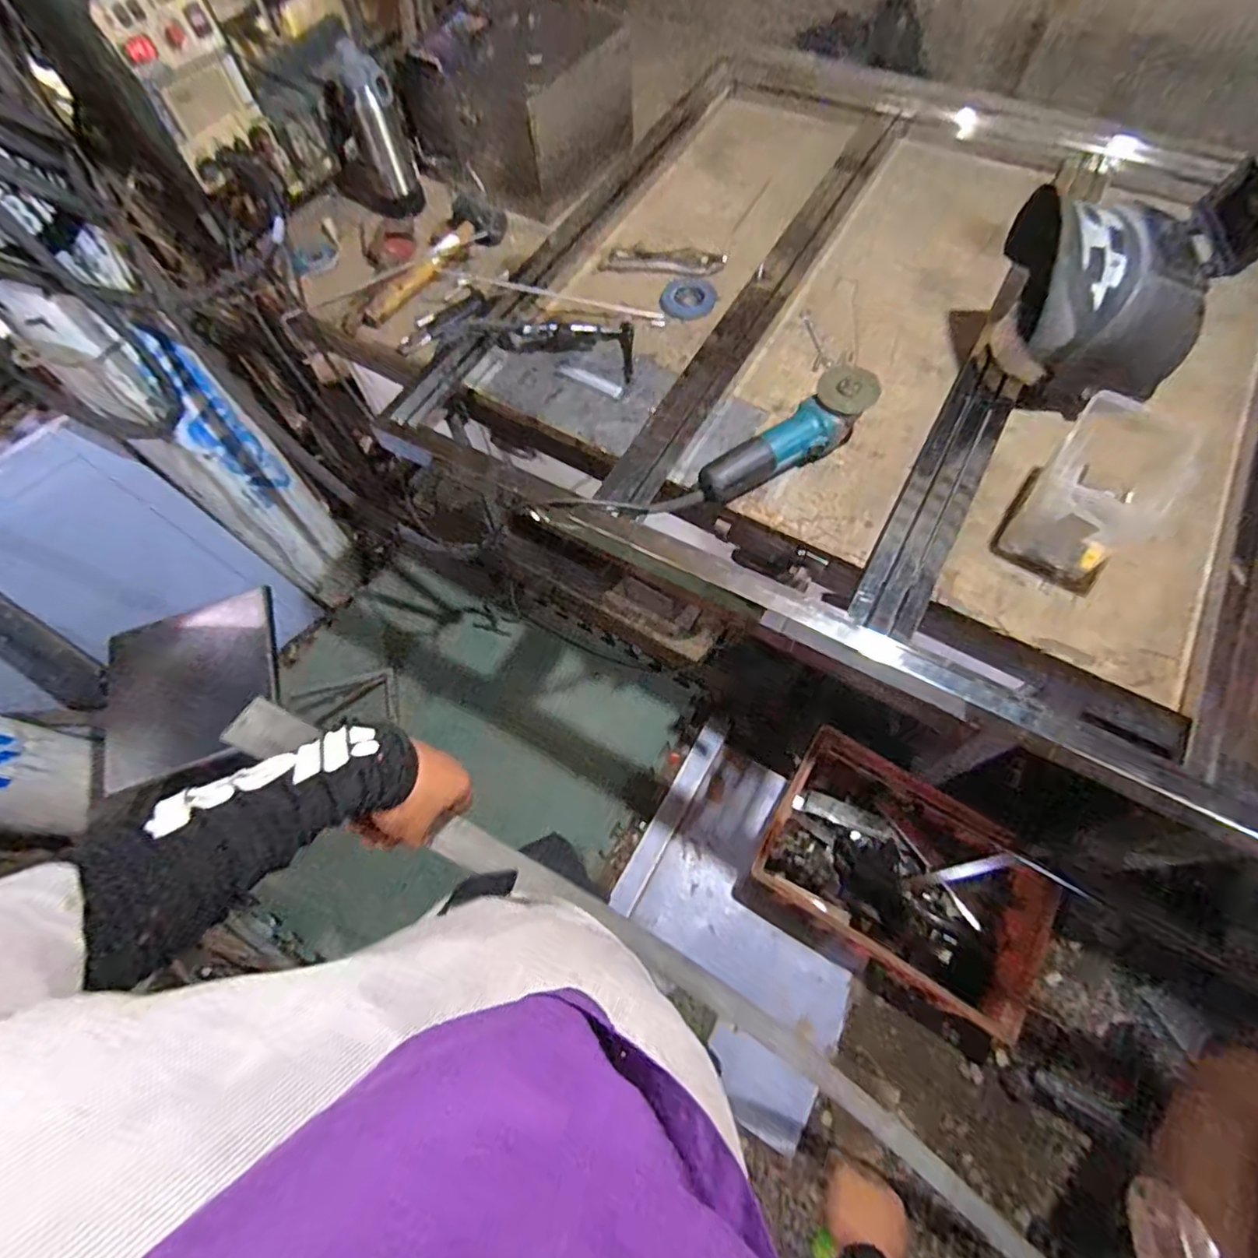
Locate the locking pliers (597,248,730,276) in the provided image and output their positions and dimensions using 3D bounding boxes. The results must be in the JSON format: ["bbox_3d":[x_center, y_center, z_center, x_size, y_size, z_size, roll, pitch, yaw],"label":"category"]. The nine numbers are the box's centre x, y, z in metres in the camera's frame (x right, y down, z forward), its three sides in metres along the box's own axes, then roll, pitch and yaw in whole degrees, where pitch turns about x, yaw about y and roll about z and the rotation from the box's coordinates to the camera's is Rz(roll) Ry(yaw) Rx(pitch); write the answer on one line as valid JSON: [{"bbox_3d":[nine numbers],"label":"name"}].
[{"bbox_3d":[0.065,-0.683,1.141,0.225,0.013,0.069,10,65,5],"label":"locking pliers"}]

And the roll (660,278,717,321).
[{"bbox_3d":[0.107,-0.588,1.093,0.096,0.016,0.101,0,64,1],"label":"roll"}]

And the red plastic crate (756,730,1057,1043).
[{"bbox_3d":[0.602,0.537,1.362,0.595,0.198,0.380,29,68,14],"label":"red plastic crate"}]

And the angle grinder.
[{"bbox_3d":[0.231,-0.273,0.900,0.286,0.081,0.079,-34,68,-2],"label":"angle grinder"}]

